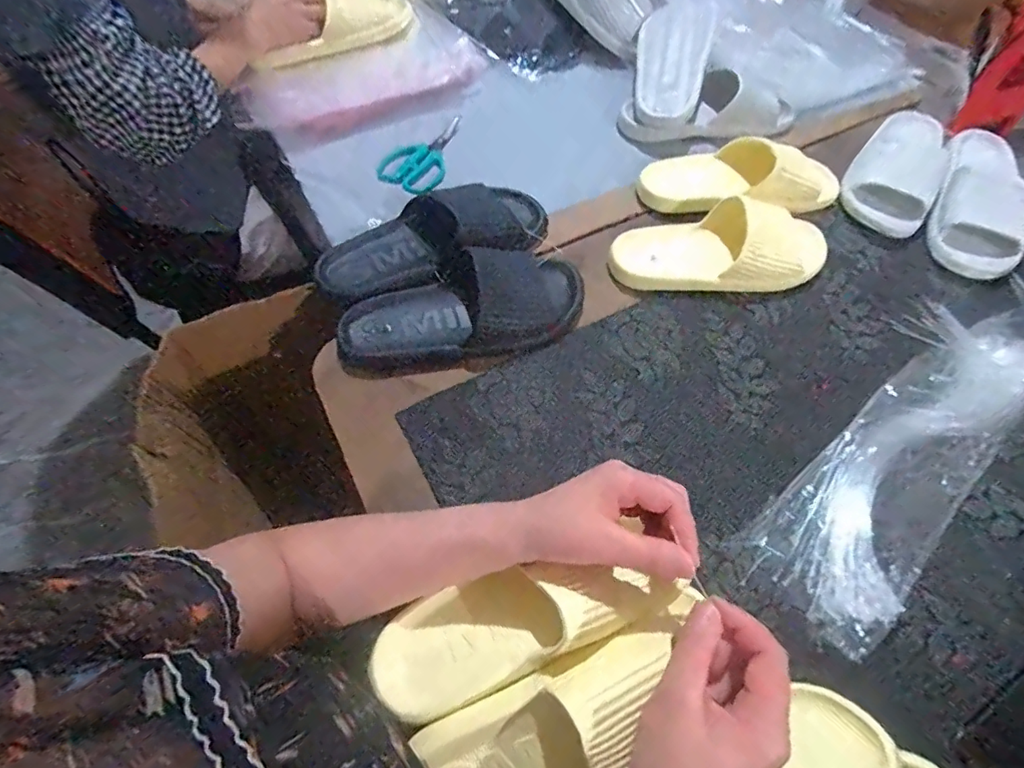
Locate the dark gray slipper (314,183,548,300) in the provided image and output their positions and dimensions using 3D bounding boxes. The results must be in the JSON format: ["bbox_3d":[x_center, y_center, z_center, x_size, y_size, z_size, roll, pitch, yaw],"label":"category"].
[{"bbox_3d":[-0.095,-0.174,0.628,0.282,0.072,0.092,-13,63,-8],"label":"dark gray slipper"}]

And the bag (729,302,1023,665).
[{"bbox_3d":[0.402,0.067,0.526,0.421,0.031,0.132,-39,69,-20],"label":"bag"}]

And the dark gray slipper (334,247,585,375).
[{"bbox_3d":[-0.054,-0.083,0.586,0.278,0.057,0.125,-13,63,-8],"label":"dark gray slipper"}]

